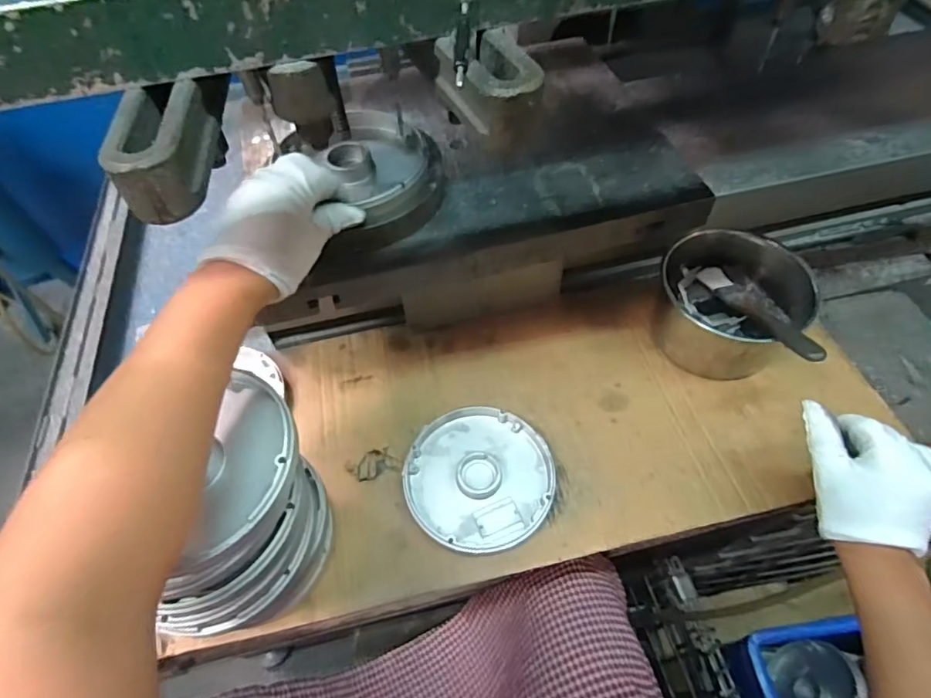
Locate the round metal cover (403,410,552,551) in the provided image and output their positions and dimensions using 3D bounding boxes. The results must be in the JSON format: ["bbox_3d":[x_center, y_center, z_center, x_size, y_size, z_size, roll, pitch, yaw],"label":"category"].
[{"bbox_3d":[0.013,0.121,0.503,0.138,0.015,0.135,-1,56,2],"label":"round metal cover"}]

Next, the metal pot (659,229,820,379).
[{"bbox_3d":[0.278,-0.048,0.556,0.135,0.106,0.125,-1,56,2],"label":"metal pot"}]

